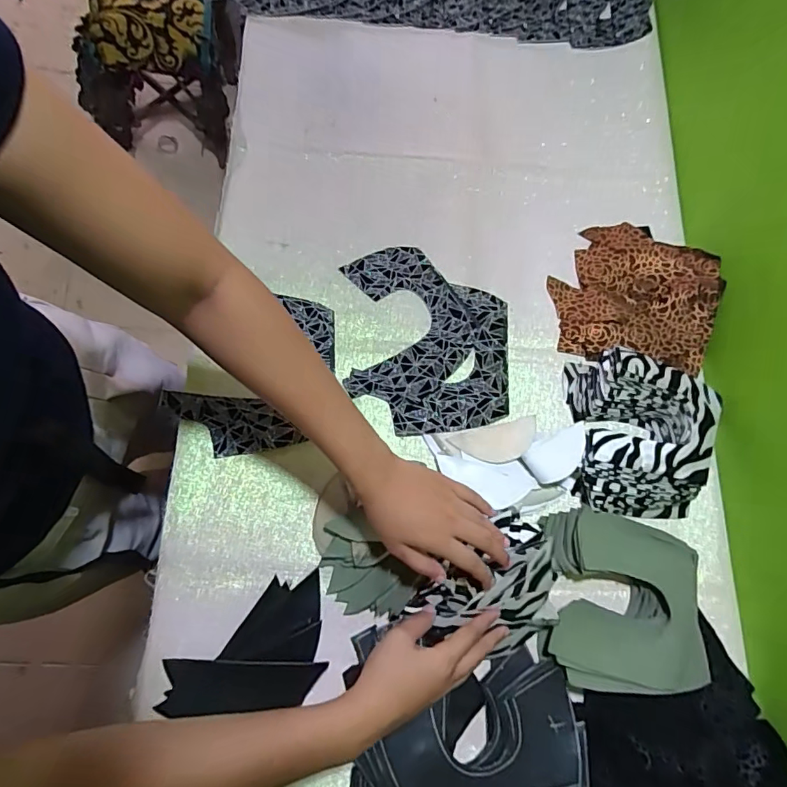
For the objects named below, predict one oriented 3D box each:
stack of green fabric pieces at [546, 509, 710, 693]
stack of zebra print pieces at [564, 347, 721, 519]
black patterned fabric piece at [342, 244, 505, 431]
[{"bbox_3d":[0.228,0.205,0.492,0.151,0.049,0.162,9,75,-3],"label":"stack of green fabric pieces"},{"bbox_3d":[0.281,0.040,0.544,0.160,0.054,0.185,3,75,-5],"label":"stack of zebra print pieces"},{"bbox_3d":[0.042,-0.065,0.575,0.185,0.005,0.224,-3,76,-5],"label":"black patterned fabric piece"}]

